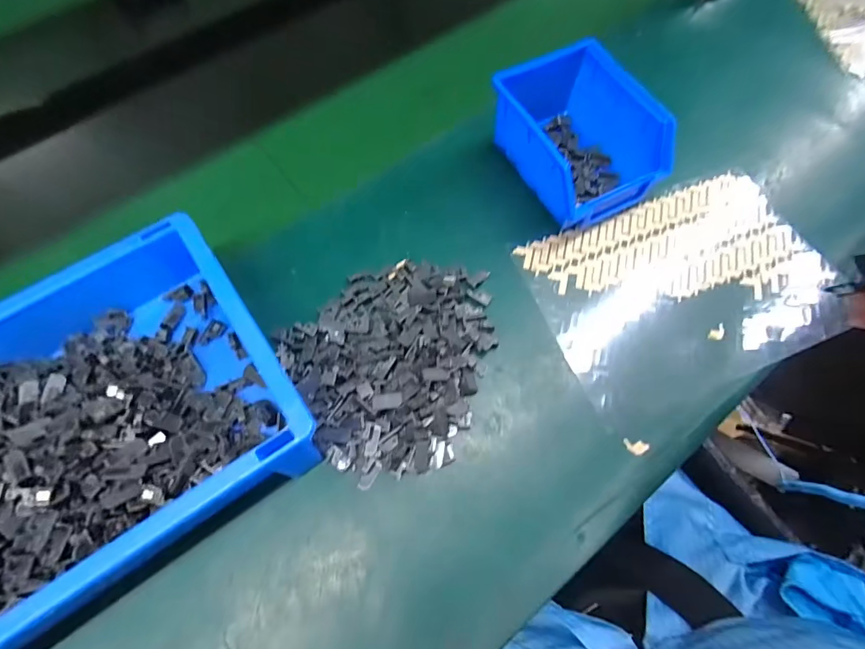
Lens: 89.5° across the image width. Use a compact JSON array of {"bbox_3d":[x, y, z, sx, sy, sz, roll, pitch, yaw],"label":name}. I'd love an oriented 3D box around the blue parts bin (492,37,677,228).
[{"bbox_3d":[0.132,-0.164,0.394,0.103,0.091,0.129,-26,65,-10],"label":"blue parts bin"}]

